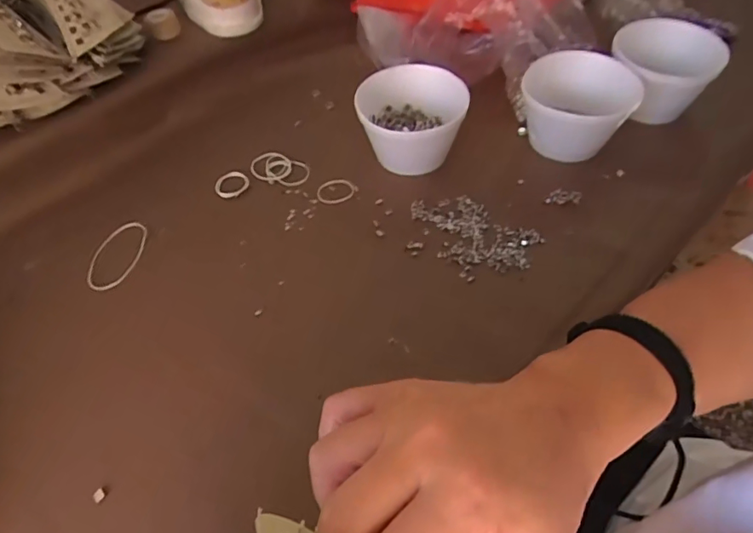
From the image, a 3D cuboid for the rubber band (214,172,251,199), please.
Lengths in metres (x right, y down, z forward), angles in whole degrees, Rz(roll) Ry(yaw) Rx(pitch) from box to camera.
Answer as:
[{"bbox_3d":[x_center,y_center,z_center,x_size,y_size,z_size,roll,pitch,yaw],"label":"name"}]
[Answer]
[{"bbox_3d":[-0.179,-0.102,0.635,0.042,0.007,0.043,-2,53,2],"label":"rubber band"}]

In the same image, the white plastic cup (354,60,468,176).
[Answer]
[{"bbox_3d":[0.039,-0.172,0.625,0.127,0.096,0.124,-2,53,2],"label":"white plastic cup"}]

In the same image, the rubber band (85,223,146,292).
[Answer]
[{"bbox_3d":[-0.294,-0.015,0.573,0.059,0.006,0.093,-2,53,2],"label":"rubber band"}]

